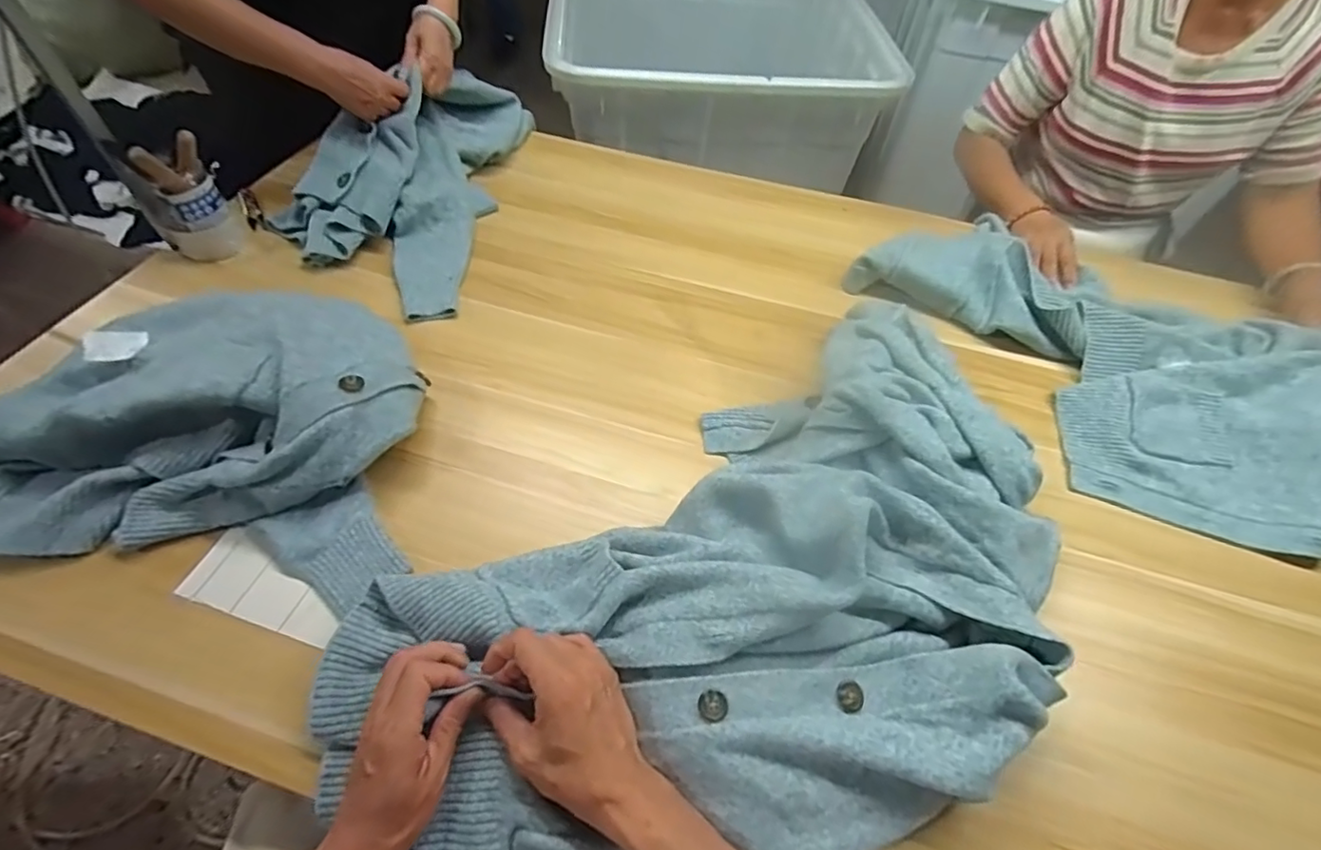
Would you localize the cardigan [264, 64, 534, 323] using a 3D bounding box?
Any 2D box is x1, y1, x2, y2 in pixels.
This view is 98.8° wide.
[{"bbox_3d":[-0.368,-0.386,0.844,0.259,0.122,0.487,10,54,3],"label":"cardigan"}]

